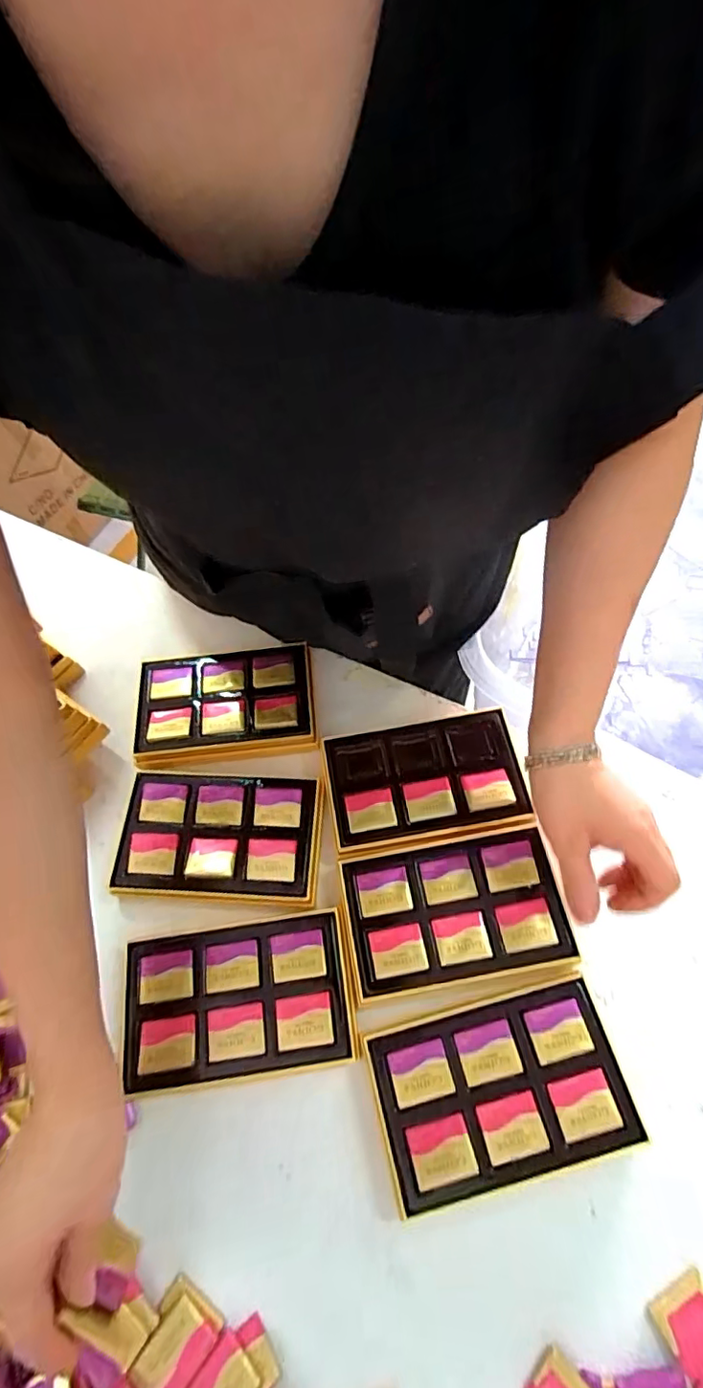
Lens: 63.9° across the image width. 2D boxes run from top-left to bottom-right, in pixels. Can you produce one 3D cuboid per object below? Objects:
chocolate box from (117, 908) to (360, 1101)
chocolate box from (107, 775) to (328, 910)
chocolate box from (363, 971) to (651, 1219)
[{"bbox_3d":[-0.083,0.219,0.408,0.161,0.022,0.100,-10,62,-1],"label":"chocolate box"},{"bbox_3d":[-0.108,0.117,0.465,0.161,0.022,0.100,1,63,5],"label":"chocolate box"},{"bbox_3d":[0.098,0.266,0.384,0.163,0.033,0.102,-14,63,-3],"label":"chocolate box"}]

